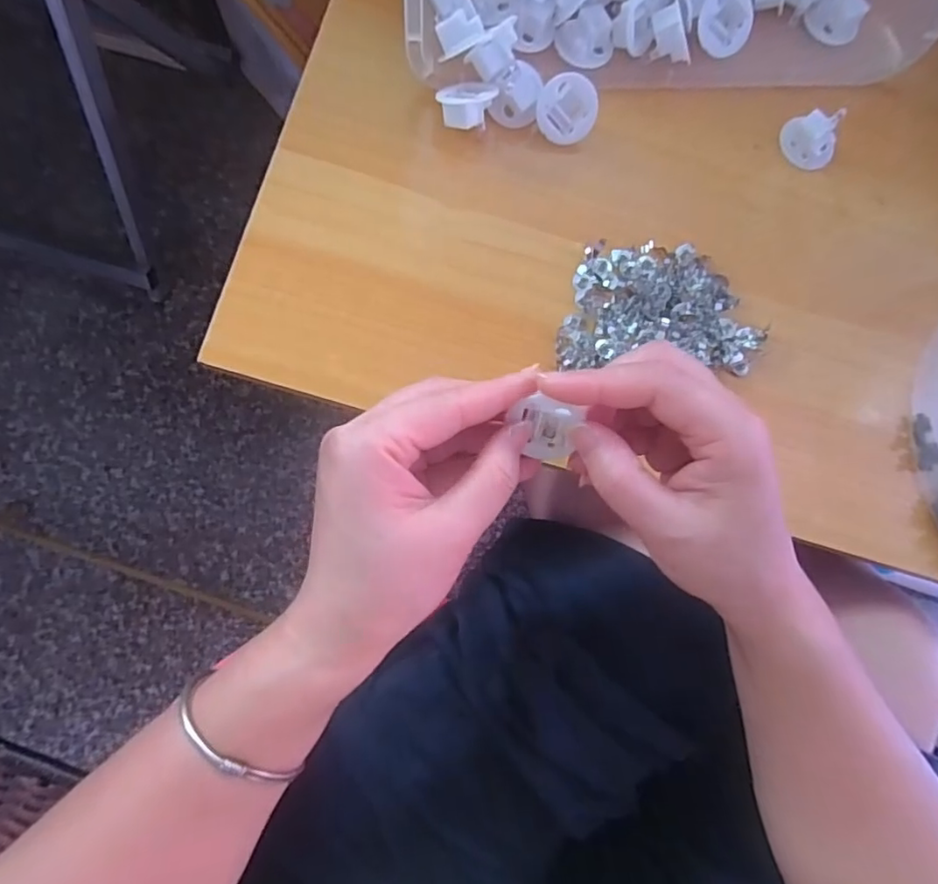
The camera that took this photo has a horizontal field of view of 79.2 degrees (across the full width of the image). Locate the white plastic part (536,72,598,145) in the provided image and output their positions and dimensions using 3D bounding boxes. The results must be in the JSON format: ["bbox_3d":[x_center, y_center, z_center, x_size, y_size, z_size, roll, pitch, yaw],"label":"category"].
[{"bbox_3d":[0.054,-0.188,0.321,0.033,0.015,0.034,-4,117,-8],"label":"white plastic part"}]

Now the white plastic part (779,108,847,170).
[{"bbox_3d":[0.209,-0.184,0.343,0.031,0.019,0.026,7,82,-4],"label":"white plastic part"}]

